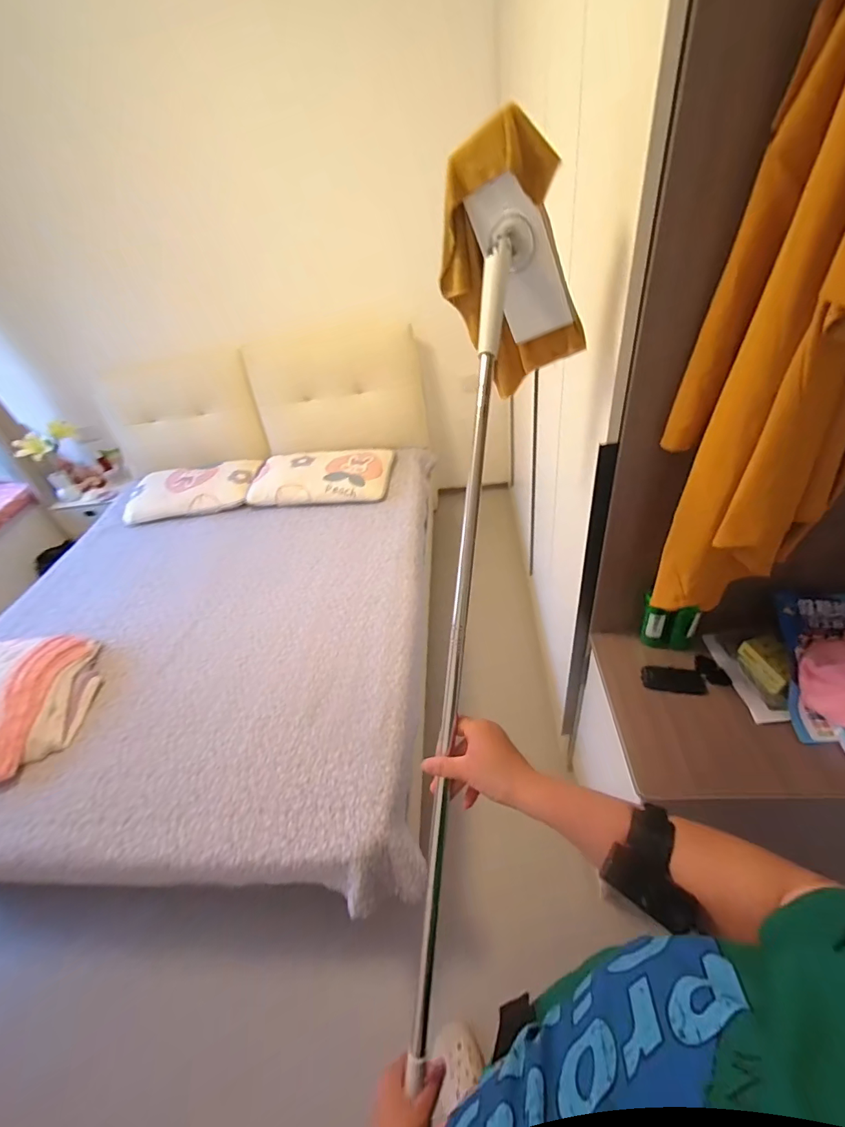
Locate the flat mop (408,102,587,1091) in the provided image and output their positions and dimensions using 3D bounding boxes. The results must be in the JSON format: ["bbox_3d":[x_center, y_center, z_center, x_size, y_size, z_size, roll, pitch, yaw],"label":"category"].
[{"bbox_3d":[0.081,0.020,0.603,0.198,0.274,1.080,6,85,11],"label":"flat mop"}]

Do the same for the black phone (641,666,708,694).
[{"bbox_3d":[0.518,0.240,0.896,0.114,0.015,0.059,7,45,12],"label":"black phone"}]

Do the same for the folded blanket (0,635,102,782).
[{"bbox_3d":[-1.307,0.437,1.332,0.512,0.169,0.548,-2,44,2],"label":"folded blanket"}]

